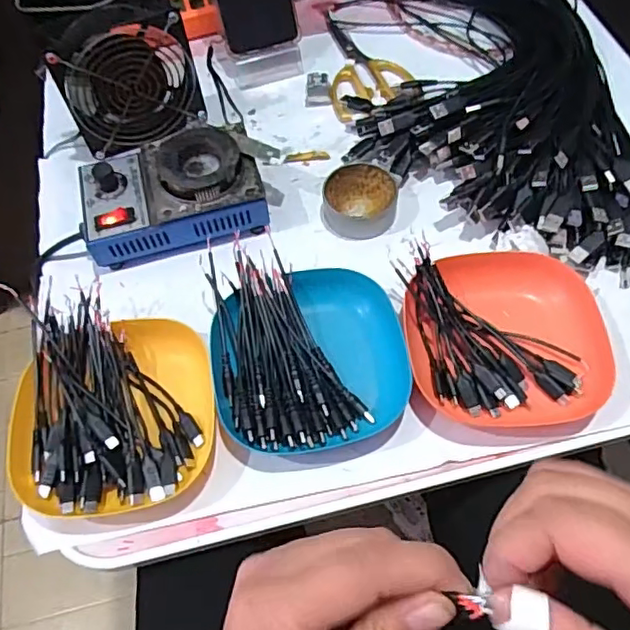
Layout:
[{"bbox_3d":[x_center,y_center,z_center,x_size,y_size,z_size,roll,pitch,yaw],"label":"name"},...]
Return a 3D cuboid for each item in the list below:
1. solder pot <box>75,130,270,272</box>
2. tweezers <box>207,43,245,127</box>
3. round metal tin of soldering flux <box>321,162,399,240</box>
[{"bbox_3d":[-0.121,-0.104,0.506,0.152,0.063,0.100,-10,61,-2],"label":"solder pot"},{"bbox_3d":[-0.098,-0.237,0.613,0.016,0.017,0.113,-19,62,-7],"label":"tweezers"},{"bbox_3d":[0.039,-0.099,0.513,0.063,0.025,0.062,2,61,5],"label":"round metal tin of soldering flux"}]

